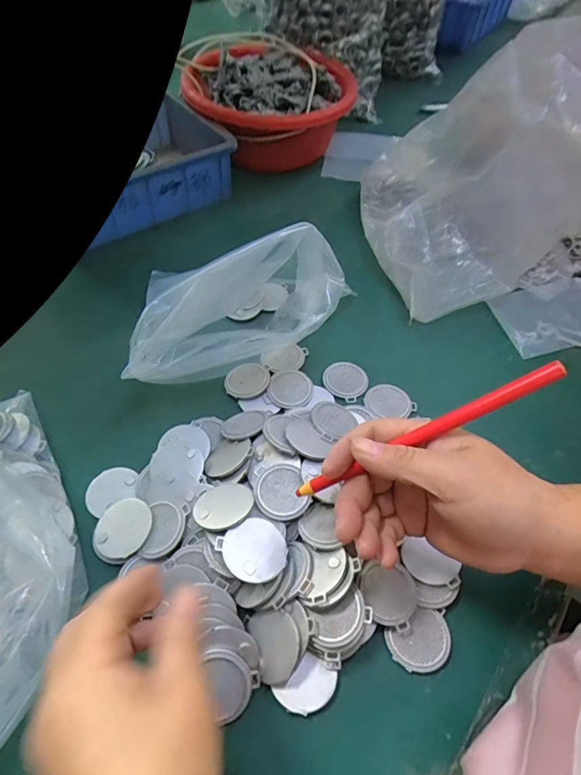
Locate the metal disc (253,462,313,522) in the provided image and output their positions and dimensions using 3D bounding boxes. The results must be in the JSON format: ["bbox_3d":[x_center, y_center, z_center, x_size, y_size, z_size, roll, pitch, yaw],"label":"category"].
[{"bbox_3d":[-0.007,0.073,0.311,0.036,0.005,0.042,-14,56,-12],"label":"metal disc"}]

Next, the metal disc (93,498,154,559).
[{"bbox_3d":[-0.116,0.097,0.305,0.038,0.004,0.040,-4,54,5],"label":"metal disc"}]

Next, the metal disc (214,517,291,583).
[{"bbox_3d":[-0.022,0.102,0.277,0.040,0.004,0.039,9,45,-9],"label":"metal disc"}]

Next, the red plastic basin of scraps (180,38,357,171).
[{"bbox_3d":[-0.027,-0.383,0.599,0.212,0.109,0.199,1,54,-2],"label":"red plastic basin of scraps"}]

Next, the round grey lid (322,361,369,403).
[{"bbox_3d":[0.050,-0.008,0.401,0.040,0.004,0.039,1,54,-2],"label":"round grey lid"}]

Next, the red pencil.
[{"bbox_3d":[0.070,0.028,0.246,0.158,0.008,0.010,-31,53,20],"label":"red pencil"}]

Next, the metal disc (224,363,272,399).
[{"bbox_3d":[-0.039,-0.006,0.394,0.040,0.005,0.035,0,54,-2],"label":"metal disc"}]

